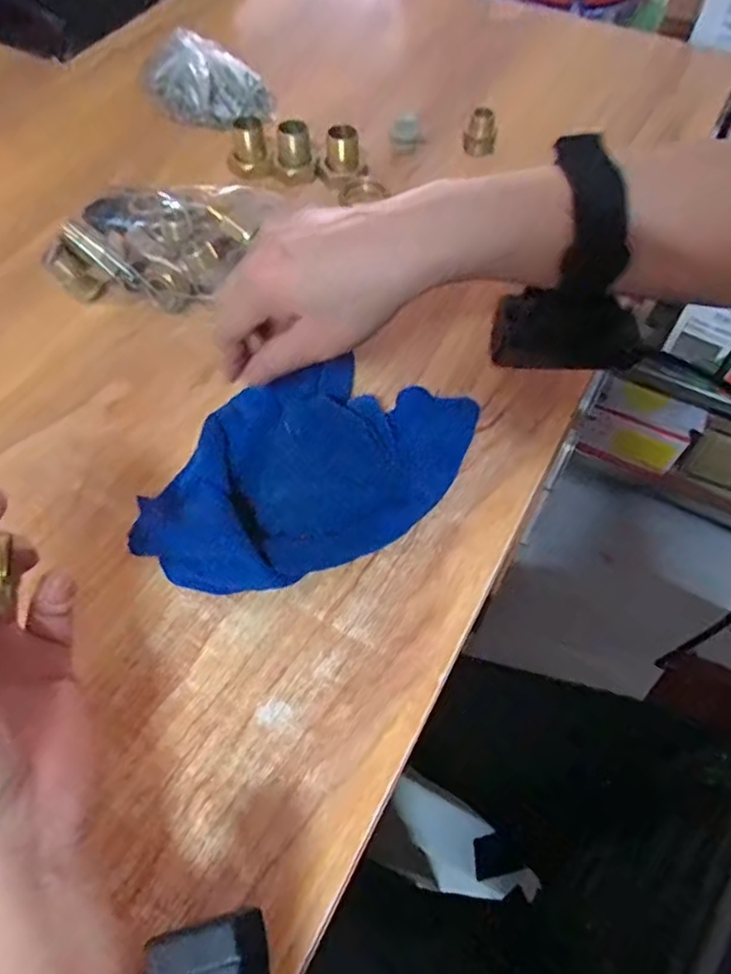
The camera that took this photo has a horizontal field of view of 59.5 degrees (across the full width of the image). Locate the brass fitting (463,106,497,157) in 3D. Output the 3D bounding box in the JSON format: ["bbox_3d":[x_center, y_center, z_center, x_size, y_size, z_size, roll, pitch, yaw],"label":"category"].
[{"bbox_3d":[0.094,-0.289,0.523,0.025,0.033,0.018,10,58,7],"label":"brass fitting"}]

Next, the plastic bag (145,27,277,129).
[{"bbox_3d":[-0.140,-0.345,0.539,0.108,0.042,0.062,33,63,19],"label":"plastic bag"}]

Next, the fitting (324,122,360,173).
[{"bbox_3d":[-0.018,-0.259,0.494,0.024,0.030,0.023,-2,58,-1],"label":"fitting"}]

